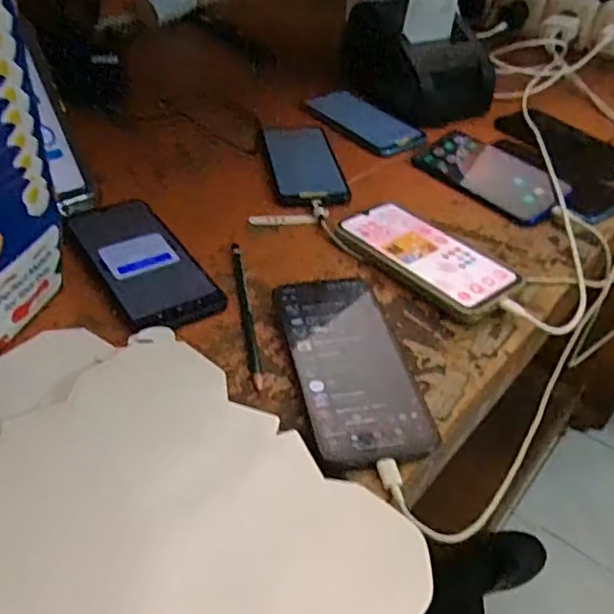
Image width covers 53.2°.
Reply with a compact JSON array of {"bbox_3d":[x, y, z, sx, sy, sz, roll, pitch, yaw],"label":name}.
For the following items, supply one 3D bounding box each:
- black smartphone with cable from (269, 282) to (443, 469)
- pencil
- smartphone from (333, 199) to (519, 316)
[{"bbox_3d":[0.029,0.035,0.434,0.078,0.008,0.178,-5,41,-11],"label":"black smartphone with cable"},{"bbox_3d":[-0.048,0.001,0.473,0.008,0.005,0.165,-4,41,-10],"label":"pencil"},{"bbox_3d":[0.099,-0.043,0.528,0.087,0.016,0.158,-24,47,-29],"label":"smartphone"}]

